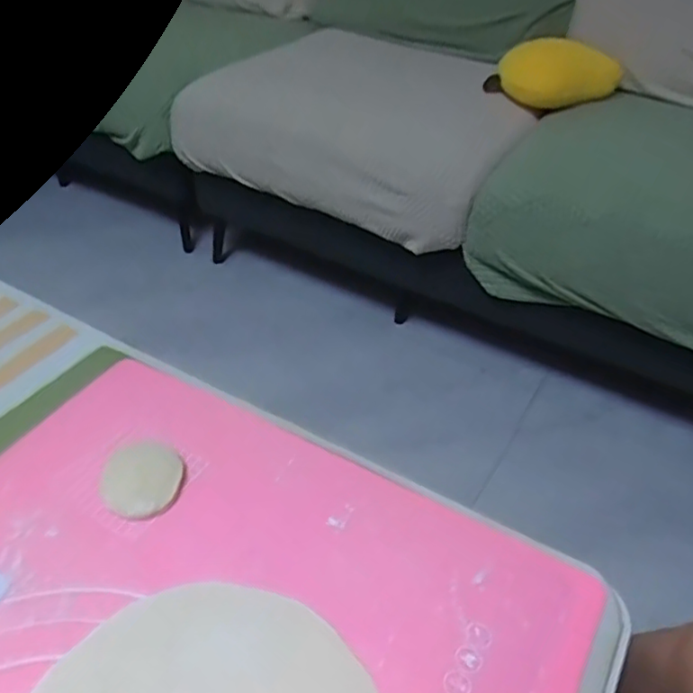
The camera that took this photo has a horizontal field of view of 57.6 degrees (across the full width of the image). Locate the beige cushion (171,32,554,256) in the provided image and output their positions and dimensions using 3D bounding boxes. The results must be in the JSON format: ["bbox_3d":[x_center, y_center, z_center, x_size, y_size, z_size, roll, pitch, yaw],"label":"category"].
[{"bbox_3d":[0.022,-0.446,1.259,0.606,0.196,0.443,26,48,25],"label":"beige cushion"}]

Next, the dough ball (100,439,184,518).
[{"bbox_3d":[-0.175,0.112,0.540,0.060,0.027,0.067,1,42,0],"label":"dough ball"}]

